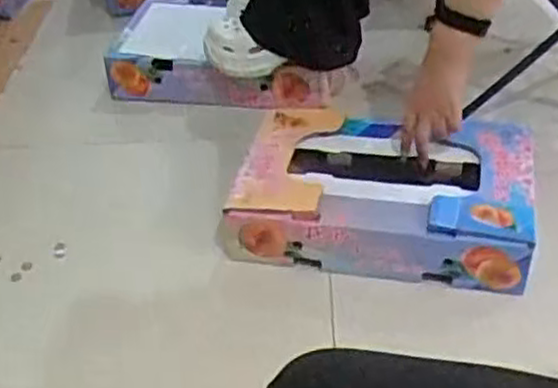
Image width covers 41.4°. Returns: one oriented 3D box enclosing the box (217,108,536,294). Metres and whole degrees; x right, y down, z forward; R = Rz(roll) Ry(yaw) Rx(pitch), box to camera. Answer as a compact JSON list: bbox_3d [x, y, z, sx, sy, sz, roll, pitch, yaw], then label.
[{"bbox_3d":[0.150,0.001,1.070,0.405,0.120,0.274,6,41,14],"label":"box"}]

